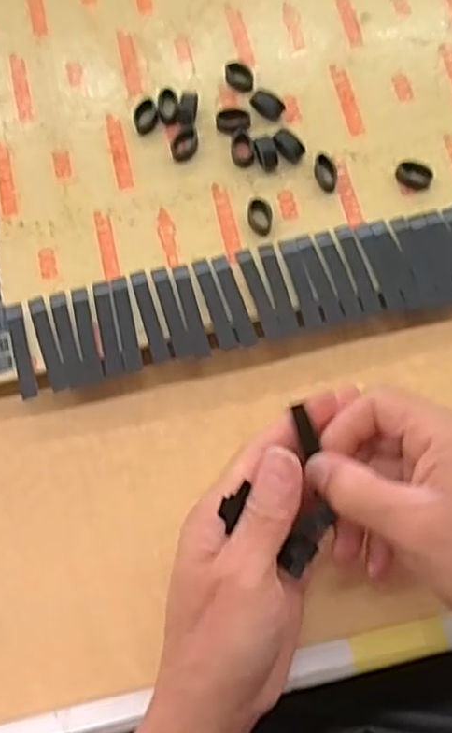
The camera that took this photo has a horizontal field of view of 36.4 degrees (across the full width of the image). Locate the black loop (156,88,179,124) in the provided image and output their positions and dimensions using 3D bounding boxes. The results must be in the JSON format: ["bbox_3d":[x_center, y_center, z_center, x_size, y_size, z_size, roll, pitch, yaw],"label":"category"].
[{"bbox_3d":[-0.036,-0.160,0.427,0.013,0.009,0.022,-10,74,-1],"label":"black loop"}]

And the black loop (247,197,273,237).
[{"bbox_3d":[0.020,-0.087,0.396,0.014,0.008,0.024,-6,73,0],"label":"black loop"}]

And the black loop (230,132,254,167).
[{"bbox_3d":[0.010,-0.131,0.415,0.013,0.010,0.017,-9,73,-1],"label":"black loop"}]

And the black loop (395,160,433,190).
[{"bbox_3d":[0.112,-0.113,0.408,0.022,0.010,0.013,10,74,4],"label":"black loop"}]

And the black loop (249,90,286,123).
[{"bbox_3d":[0.025,-0.160,0.424,0.021,0.011,0.012,40,78,12],"label":"black loop"}]

